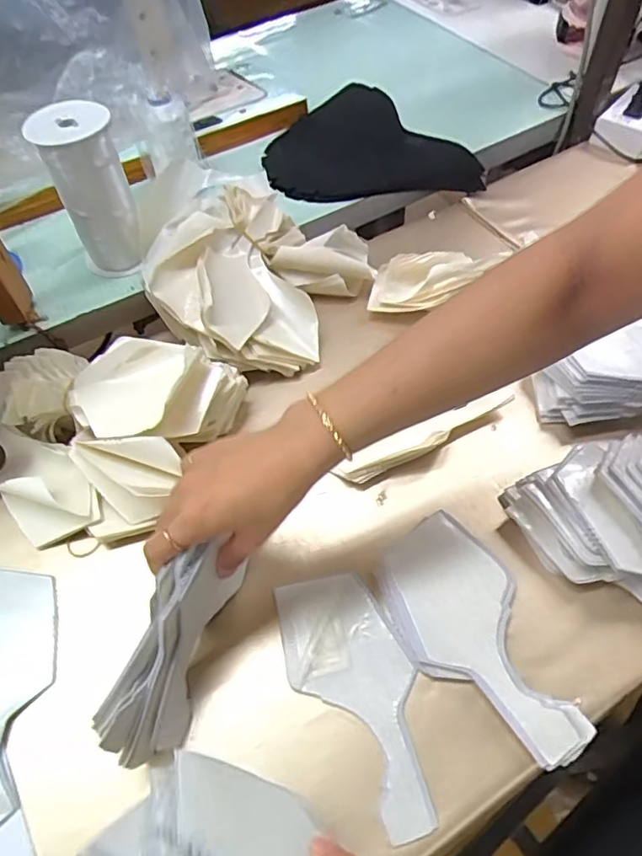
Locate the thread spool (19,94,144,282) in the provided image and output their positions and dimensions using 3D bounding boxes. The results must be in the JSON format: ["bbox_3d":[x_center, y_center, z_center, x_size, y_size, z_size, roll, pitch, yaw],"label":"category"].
[{"bbox_3d":[-0.236,-0.244,0.593,0.070,0.160,0.067,-1,57,1],"label":"thread spool"}]

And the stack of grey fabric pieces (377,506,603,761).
[{"bbox_3d":[0.116,0.158,0.433,0.097,0.014,0.189,-24,59,-13],"label":"stack of grey fabric pieces"}]

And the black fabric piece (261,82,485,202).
[{"bbox_3d":[0.053,-0.392,0.766,0.269,0.046,0.246,-1,57,1],"label":"black fabric piece"}]

